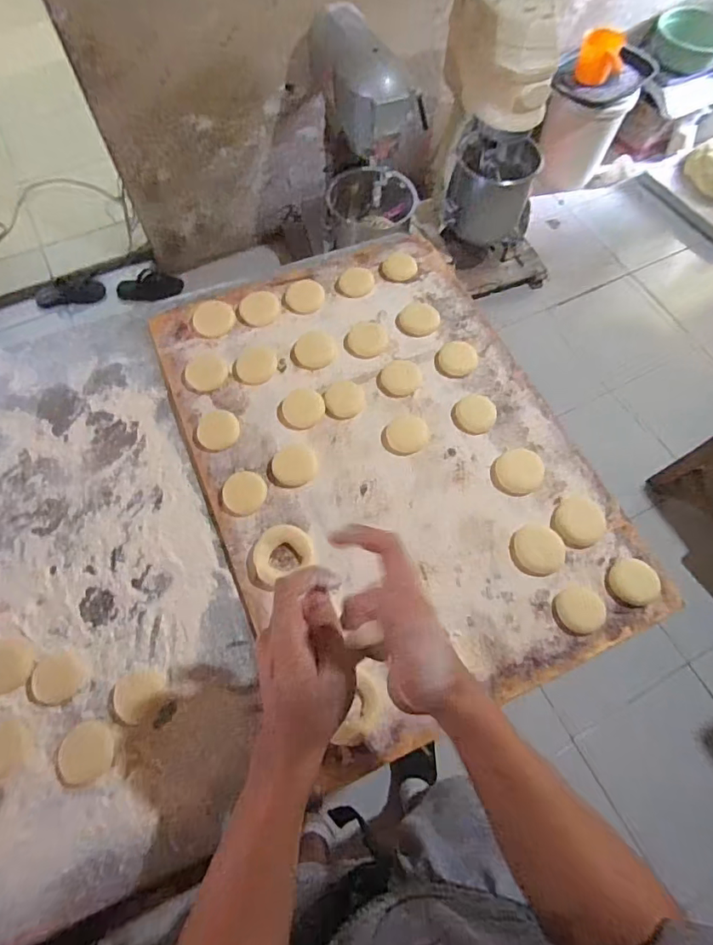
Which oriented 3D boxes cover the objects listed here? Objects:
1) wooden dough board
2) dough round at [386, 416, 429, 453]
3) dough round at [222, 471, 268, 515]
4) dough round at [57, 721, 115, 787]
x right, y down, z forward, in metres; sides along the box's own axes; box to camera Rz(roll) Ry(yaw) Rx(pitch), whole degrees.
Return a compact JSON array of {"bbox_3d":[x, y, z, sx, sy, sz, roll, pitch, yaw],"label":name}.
[{"bbox_3d":[0.031,-0.035,0.596,0.412,0.030,0.600,-22,66,-11],"label":"wooden dough board"},{"bbox_3d":[0.062,-0.046,0.595,0.049,0.005,0.046,1,66,-2],"label":"dough round"},{"bbox_3d":[-0.127,0.023,0.566,0.049,0.006,0.049,34,69,12],"label":"dough round"},{"bbox_3d":[-0.253,0.262,0.463,0.050,0.004,0.051,1,66,-2],"label":"dough round"}]

